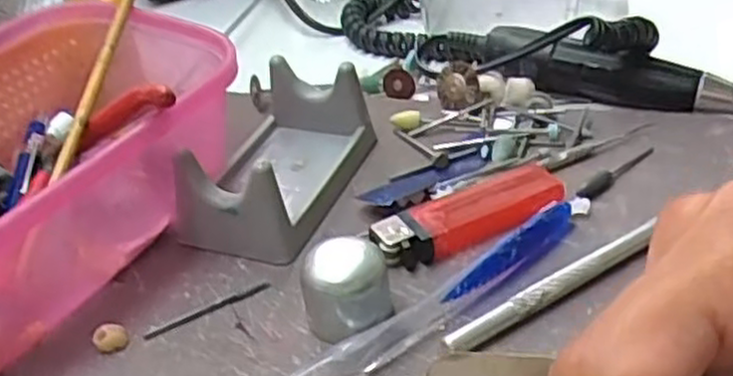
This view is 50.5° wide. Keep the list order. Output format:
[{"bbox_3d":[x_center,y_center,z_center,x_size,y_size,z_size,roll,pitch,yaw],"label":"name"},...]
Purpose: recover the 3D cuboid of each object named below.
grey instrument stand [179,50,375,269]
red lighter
[{"bbox_3d":[-0.038,-0.016,0.334,0.057,0.038,0.094,8,38,19],"label":"grey instrument stand"},{"bbox_3d":[0.041,0.009,0.309,0.081,0.010,0.029,-23,39,-22],"label":"red lighter"}]

